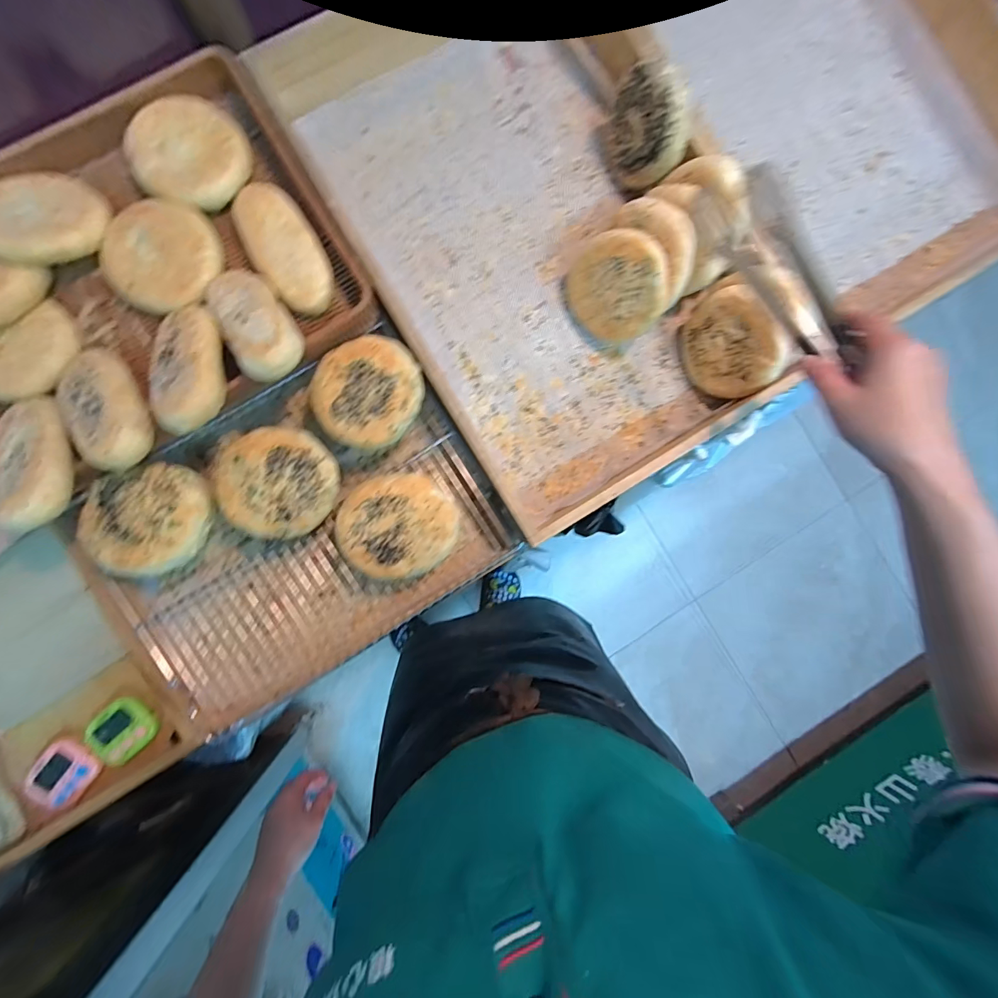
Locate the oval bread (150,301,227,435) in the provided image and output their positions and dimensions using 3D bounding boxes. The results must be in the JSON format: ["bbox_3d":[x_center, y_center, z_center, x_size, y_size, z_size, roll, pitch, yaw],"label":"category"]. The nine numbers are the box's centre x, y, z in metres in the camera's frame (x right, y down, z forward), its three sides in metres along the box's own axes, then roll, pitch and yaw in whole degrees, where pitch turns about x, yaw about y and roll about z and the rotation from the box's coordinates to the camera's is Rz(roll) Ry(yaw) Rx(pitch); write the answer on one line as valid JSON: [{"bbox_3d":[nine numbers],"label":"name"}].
[{"bbox_3d":[-0.296,-0.129,0.421,0.061,0.024,0.139,-13,72,-6],"label":"oval bread"}]

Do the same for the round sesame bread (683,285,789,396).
[{"bbox_3d":[0.270,-0.178,0.511,0.028,0.111,0.113,-25,90,-33],"label":"round sesame bread"}]

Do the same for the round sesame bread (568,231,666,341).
[{"bbox_3d":[0.129,-0.239,0.502,0.112,0.018,0.107,21,130,27],"label":"round sesame bread"}]

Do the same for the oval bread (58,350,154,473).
[{"bbox_3d":[-0.373,-0.092,0.417,0.061,0.027,0.132,-33,75,-6],"label":"oval bread"}]

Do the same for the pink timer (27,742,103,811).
[{"bbox_3d":[-0.478,0.301,0.484,0.058,0.012,0.067,30,86,-3],"label":"pink timer"}]

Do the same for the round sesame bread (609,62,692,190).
[{"bbox_3d":[0.166,-0.418,0.509,0.034,0.116,0.104,-42,92,-6],"label":"round sesame bread"}]

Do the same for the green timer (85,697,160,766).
[{"bbox_3d":[-0.420,0.257,0.492,0.059,0.014,0.065,43,86,-2],"label":"green timer"}]

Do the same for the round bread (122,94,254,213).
[{"bbox_3d":[-0.319,-0.360,0.454,0.109,0.024,0.115,0,88,-4],"label":"round bread"}]

